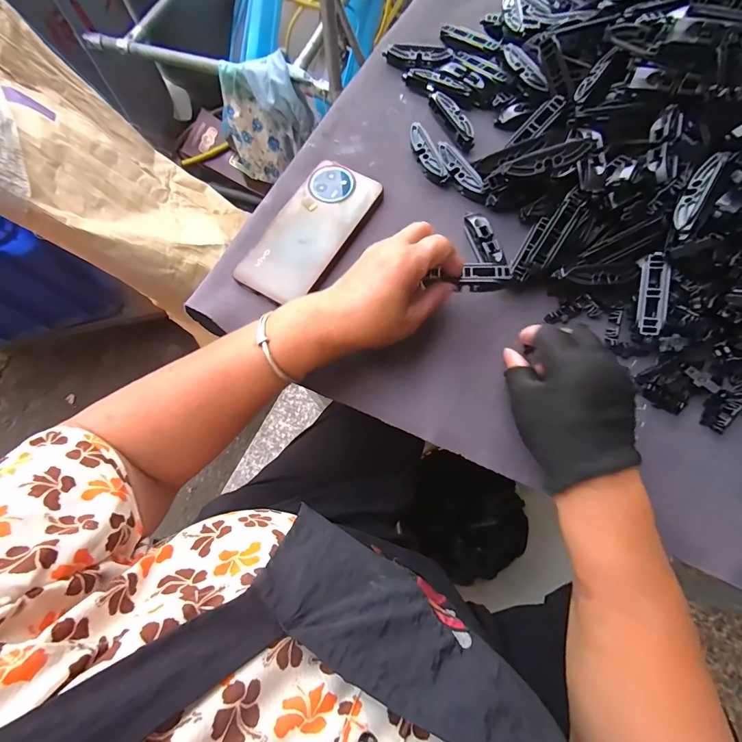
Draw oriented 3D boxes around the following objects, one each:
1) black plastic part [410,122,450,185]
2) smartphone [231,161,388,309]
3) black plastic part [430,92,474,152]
[{"bbox_3d":[0.059,-0.228,0.405,0.018,0.016,0.077,-21,74,-6],"label":"black plastic part"},{"bbox_3d":[-0.059,-0.139,0.381,0.077,0.013,0.163,30,75,9],"label":"smartphone"},{"bbox_3d":[0.091,-0.276,0.419,0.019,0.014,0.074,-27,74,-8],"label":"black plastic part"}]

